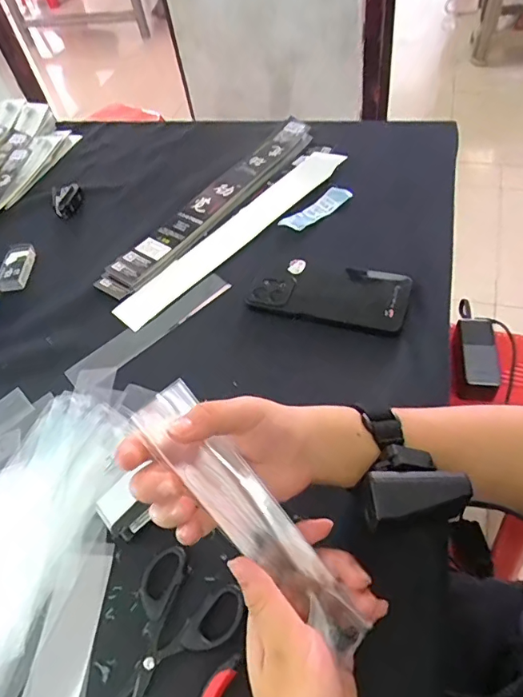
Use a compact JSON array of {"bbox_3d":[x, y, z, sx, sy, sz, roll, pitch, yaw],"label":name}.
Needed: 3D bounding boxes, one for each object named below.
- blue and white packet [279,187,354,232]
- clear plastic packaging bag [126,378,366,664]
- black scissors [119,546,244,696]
[{"bbox_3d":[0.072,-0.181,0.620,0.105,0.013,0.031,-33,56,-19],"label":"blue and white packet"},{"bbox_3d":[-0.003,0.110,0.306,0.038,0.013,0.202,-42,92,-24],"label":"clear plastic packaging bag"},{"bbox_3d":[-0.070,0.205,0.338,0.080,0.011,0.105,25,58,23],"label":"black scissors"}]

